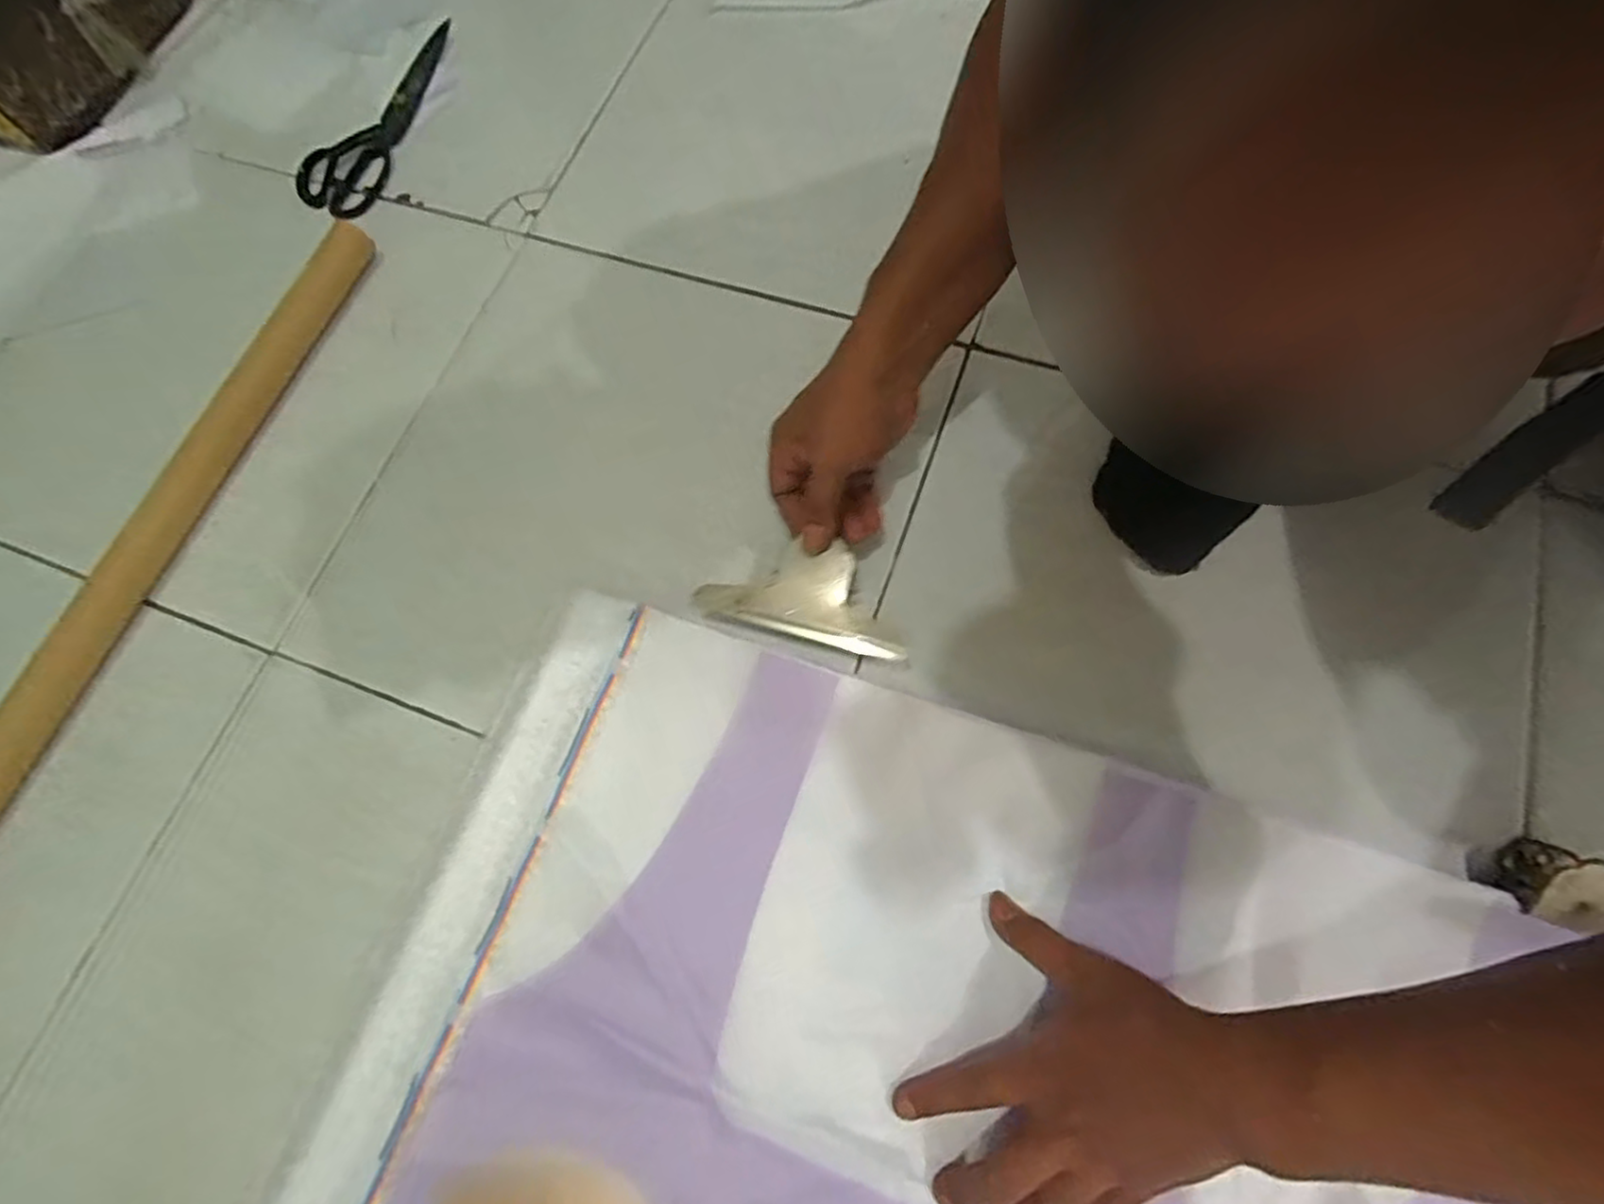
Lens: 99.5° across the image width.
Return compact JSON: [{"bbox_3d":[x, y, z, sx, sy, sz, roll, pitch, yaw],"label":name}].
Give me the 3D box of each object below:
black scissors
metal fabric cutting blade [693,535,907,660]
[{"bbox_3d":[-0.404,-0.460,0.639,0.081,0.014,0.235,11,71,5],"label":"black scissors"},{"bbox_3d":[0.004,-0.008,0.444,0.134,0.010,0.063,14,95,-4],"label":"metal fabric cutting blade"}]

